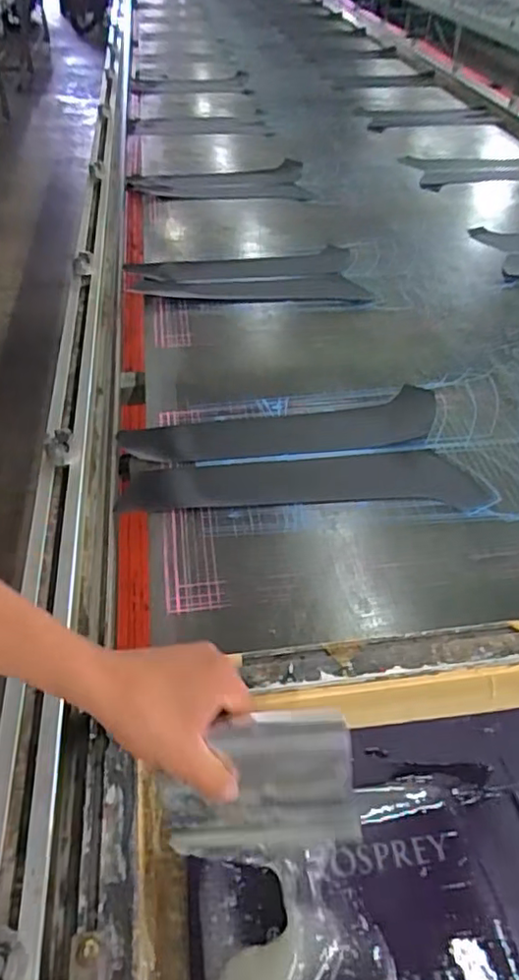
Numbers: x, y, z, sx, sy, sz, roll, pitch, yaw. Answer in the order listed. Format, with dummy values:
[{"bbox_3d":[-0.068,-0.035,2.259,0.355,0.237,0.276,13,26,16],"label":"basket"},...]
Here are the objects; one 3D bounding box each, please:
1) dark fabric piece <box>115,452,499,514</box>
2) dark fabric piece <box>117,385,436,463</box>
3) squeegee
[{"bbox_3d":[0.058,-0.011,0.756,0.442,0.007,0.100,0,45,-2],"label":"dark fabric piece"},{"bbox_3d":[0.044,-0.078,0.815,0.437,0.010,0.113,-10,46,-12],"label":"dark fabric piece"},{"bbox_3d":[0.000,0.214,0.426,0.135,0.131,0.018,1,23,4],"label":"squeegee"}]

